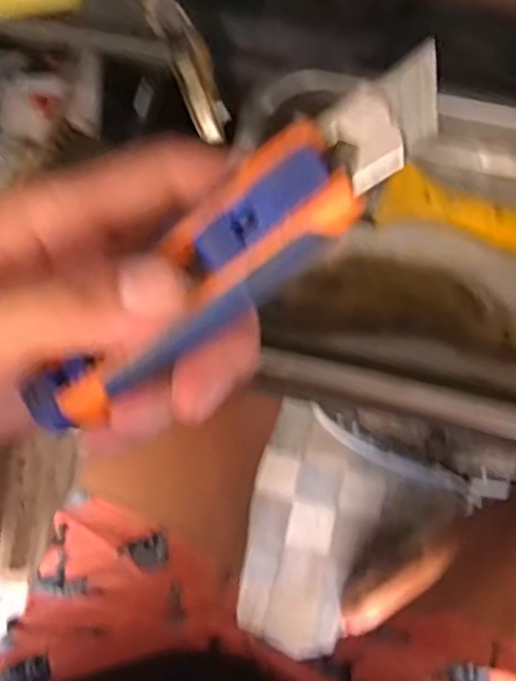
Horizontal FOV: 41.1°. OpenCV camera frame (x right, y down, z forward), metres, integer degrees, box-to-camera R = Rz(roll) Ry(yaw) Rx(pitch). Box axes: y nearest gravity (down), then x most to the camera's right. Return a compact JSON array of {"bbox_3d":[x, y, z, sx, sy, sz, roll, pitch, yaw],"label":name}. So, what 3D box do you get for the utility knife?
[{"bbox_3d":[-0.017,-0.015,0.194,0.163,0.013,0.026,-39,73,29],"label":"utility knife"}]

